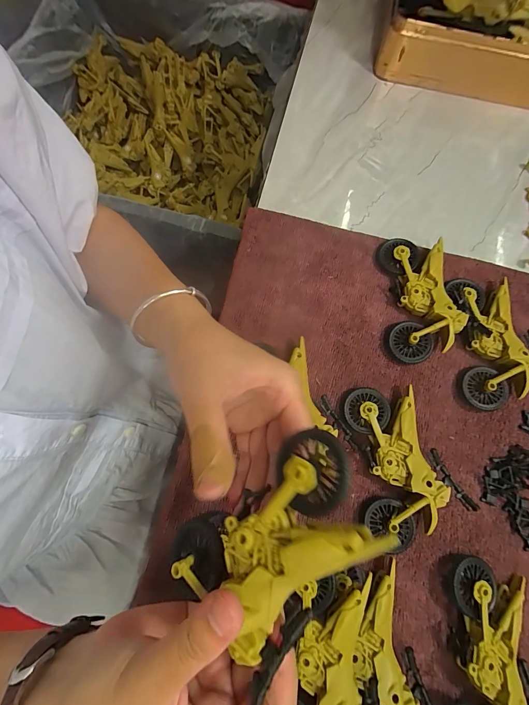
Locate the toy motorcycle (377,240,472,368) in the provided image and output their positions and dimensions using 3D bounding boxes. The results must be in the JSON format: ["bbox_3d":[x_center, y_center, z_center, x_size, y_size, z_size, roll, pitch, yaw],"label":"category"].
[{"bbox_3d":[0.137,-0.049,0.288,0.057,0.023,0.114,0,75,-1],"label":"toy motorcycle"}]

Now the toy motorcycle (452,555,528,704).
[{"bbox_3d":[0.148,0.206,0.217,0.053,0.029,0.112,19,75,4],"label":"toy motorcycle"}]

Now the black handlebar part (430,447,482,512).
[{"bbox_3d":[0.140,0.097,0.246,0.011,0.005,0.048,-25,64,-8],"label":"black handlebar part"}]

